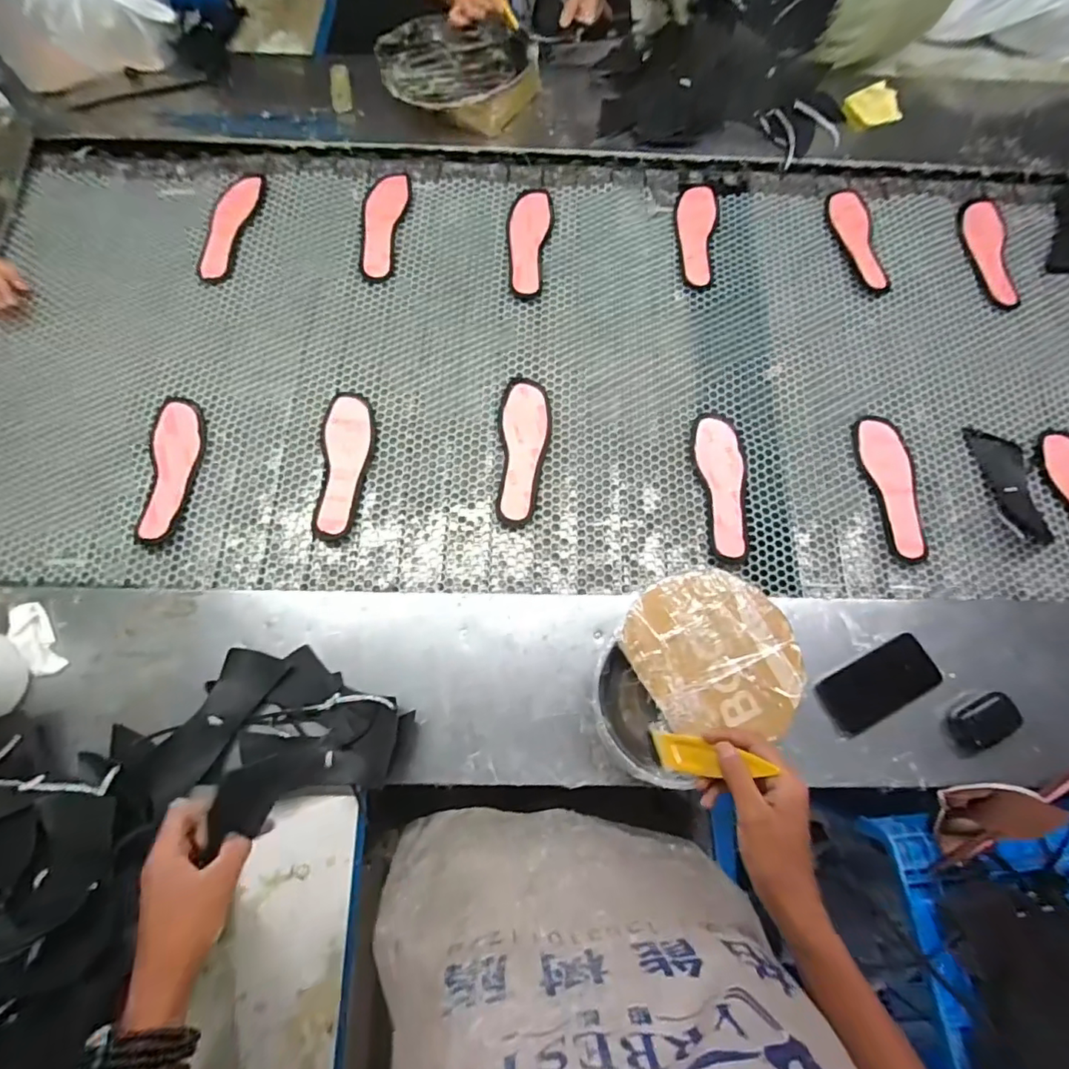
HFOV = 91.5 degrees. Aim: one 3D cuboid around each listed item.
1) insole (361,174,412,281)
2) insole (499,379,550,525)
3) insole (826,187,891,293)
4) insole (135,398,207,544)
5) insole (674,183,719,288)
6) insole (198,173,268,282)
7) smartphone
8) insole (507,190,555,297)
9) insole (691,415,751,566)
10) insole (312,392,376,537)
[{"bbox_3d":[-0.279,-0.573,0.954,0.074,0.012,0.239,6,74,1],"label":"insole"},{"bbox_3d":[-0.018,-0.133,0.817,0.075,0.026,0.238,5,74,1],"label":"insole"},{"bbox_3d":[0.589,-0.543,0.953,0.071,0.011,0.234,-2,74,-1],"label":"insole"},{"bbox_3d":[-0.563,-0.107,0.811,0.078,0.014,0.242,-5,74,-2],"label":"insole"},{"bbox_3d":[0.296,-0.554,0.958,0.076,0.011,0.223,9,74,2],"label":"insole"},{"bbox_3d":[-0.561,-0.571,0.960,0.081,0.005,0.247,5,74,1],"label":"insole"},{"bbox_3d":[0.468,0.202,0.707,0.161,0.011,0.080,-26,78,-7],"label":"smartphone"},{"bbox_3d":[-0.011,-0.538,0.946,0.078,0.013,0.241,5,74,1],"label":"insole"},{"bbox_3d":[0.298,-0.075,0.809,0.077,0.021,0.232,-5,74,-2],"label":"insole"},{"bbox_3d":[-0.294,-0.112,0.809,0.079,0.027,0.240,-3,74,-2],"label":"insole"}]

